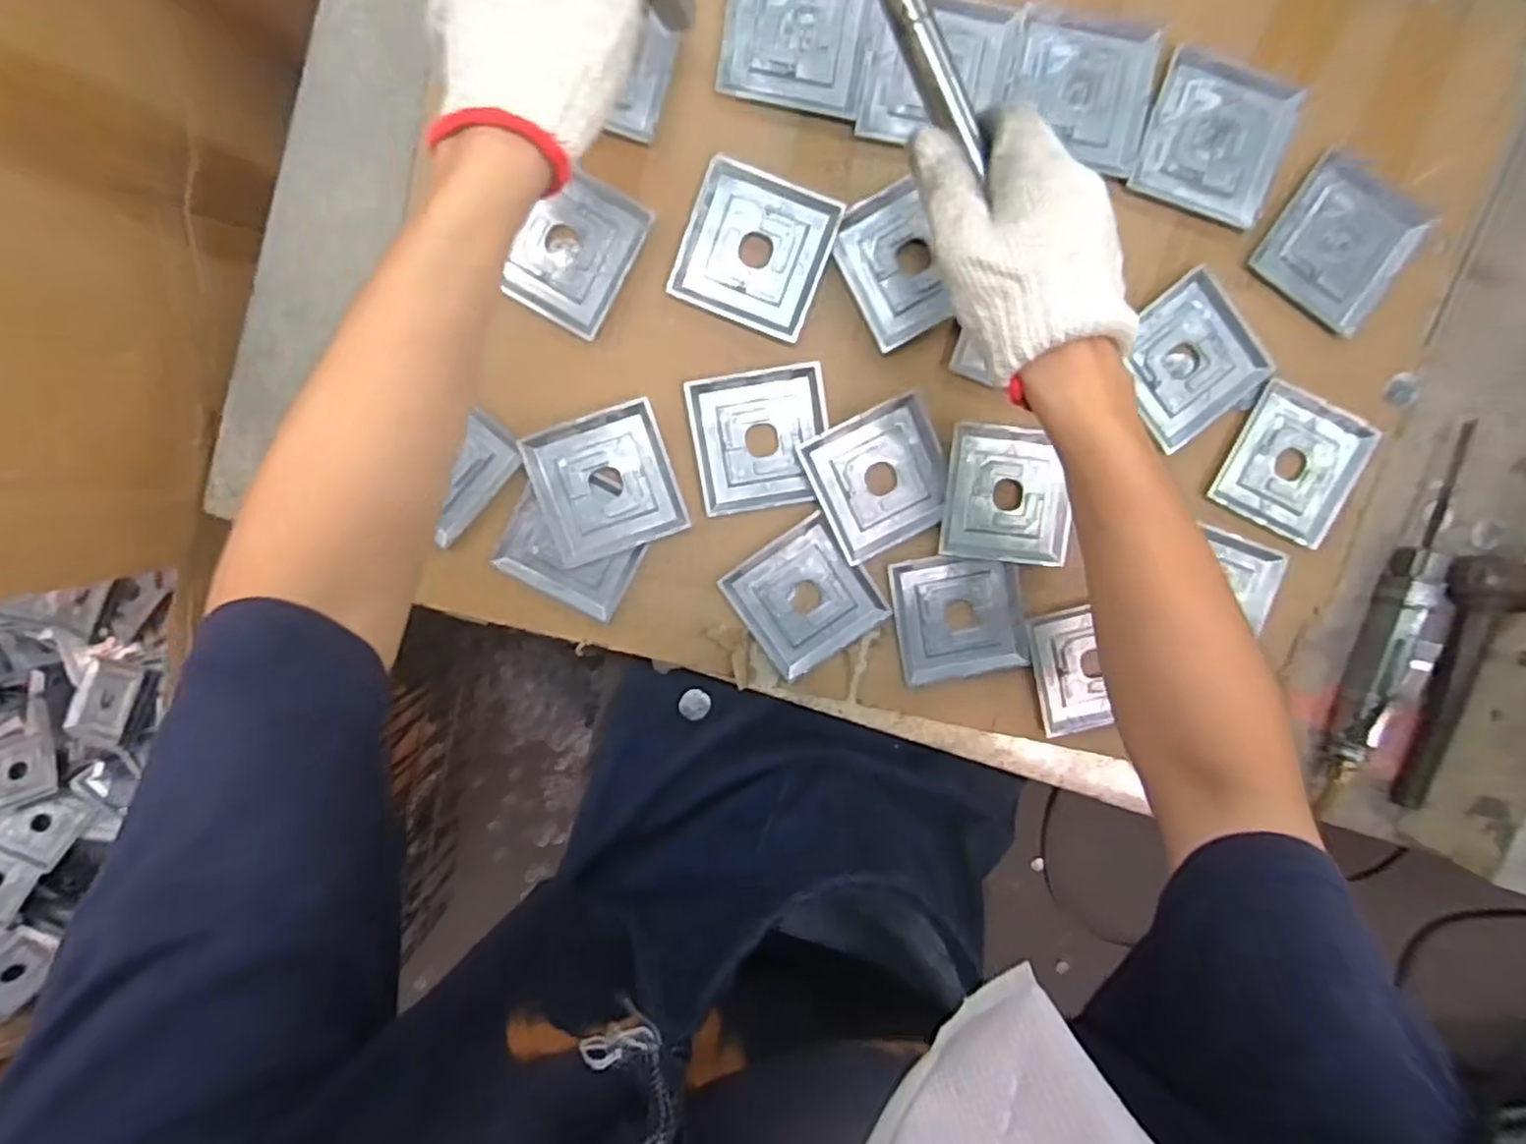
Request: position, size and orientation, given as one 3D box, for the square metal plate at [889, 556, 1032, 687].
[{"bbox_3d":[0.139,0.032,0.499,0.087,0.009,0.091,-12,99,-1],"label":"square metal plate"}]

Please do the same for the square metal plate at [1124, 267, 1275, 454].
[{"bbox_3d":[0.289,-0.144,0.481,0.083,0.012,0.086,-40,98,4],"label":"square metal plate"}]

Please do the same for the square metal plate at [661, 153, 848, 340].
[{"bbox_3d":[-0.005,-0.208,0.456,0.092,0.011,0.093,20,97,-5],"label":"square metal plate"}]

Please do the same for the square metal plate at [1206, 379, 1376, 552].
[{"bbox_3d":[0.369,-0.074,0.493,0.089,0.013,0.092,25,97,-6],"label":"square metal plate"}]

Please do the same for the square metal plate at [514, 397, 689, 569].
[{"bbox_3d":[-0.105,-0.058,0.474,0.090,0.010,0.090,-18,99,0],"label":"square metal plate"}]

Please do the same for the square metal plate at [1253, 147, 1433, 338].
[{"bbox_3d":[0.383,-0.215,0.469,0.089,0.019,0.098,35,96,-7],"label":"square metal plate"}]

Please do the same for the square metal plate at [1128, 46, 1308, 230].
[{"bbox_3d":[0.293,-0.281,0.458,0.090,0.008,0.087,16,98,-5],"label":"square metal plate"}]

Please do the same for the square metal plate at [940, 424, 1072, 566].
[{"bbox_3d":[0.169,-0.052,0.483,0.088,0.013,0.088,6,98,-3],"label":"square metal plate"}]

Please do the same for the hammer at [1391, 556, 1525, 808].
[{"bbox_3d":[0.498,0.083,0.503,0.048,0.032,0.186,9,98,-4],"label":"hammer"}]

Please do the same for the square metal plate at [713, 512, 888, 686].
[{"bbox_3d":[0.028,0.018,0.492,0.086,0.010,0.087,-36,98,3],"label":"square metal plate"}]

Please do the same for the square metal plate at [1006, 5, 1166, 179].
[{"bbox_3d":[0.202,-0.307,0.450,0.090,0.007,0.082,8,98,-4],"label":"square metal plate"}]

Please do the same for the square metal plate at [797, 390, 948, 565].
[{"bbox_3d":[0.082,-0.064,0.479,0.090,0.010,0.089,-26,99,2],"label":"square metal plate"}]

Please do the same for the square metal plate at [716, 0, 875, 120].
[{"bbox_3d":[0.022,-0.340,0.441,0.088,0.005,0.088,9,98,-4],"label":"square metal plate"}]

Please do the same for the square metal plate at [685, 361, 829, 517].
[{"bbox_3d":[0.000,-0.088,0.473,0.089,0.008,0.089,-10,99,-1],"label":"square metal plate"}]

